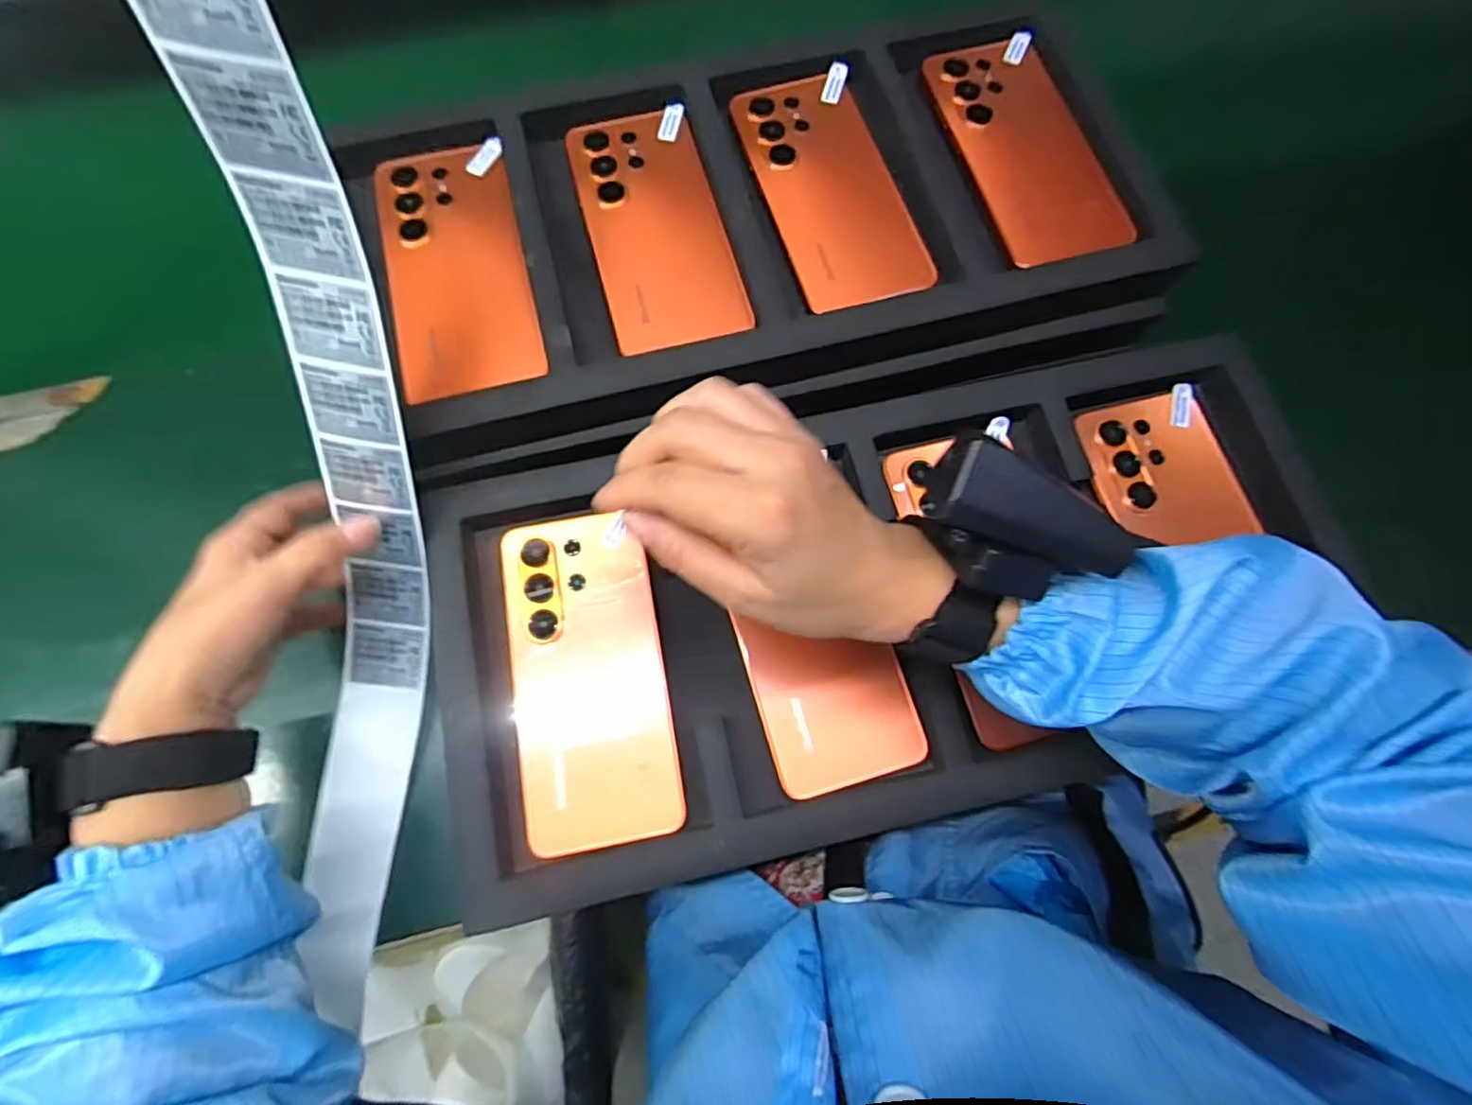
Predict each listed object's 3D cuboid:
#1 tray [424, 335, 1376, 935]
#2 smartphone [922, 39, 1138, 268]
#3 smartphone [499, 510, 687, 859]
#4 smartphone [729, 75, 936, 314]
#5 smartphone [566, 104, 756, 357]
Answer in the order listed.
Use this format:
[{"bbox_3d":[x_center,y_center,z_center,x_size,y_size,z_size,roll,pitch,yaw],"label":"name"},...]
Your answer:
[{"bbox_3d":[0.084,0.024,0.341,0.472,0.030,0.219,-13,73,-4],"label":"tray"},{"bbox_3d":[0.179,-0.248,0.391,0.077,0.007,0.169,-15,73,-5],"label":"smartphone"},{"bbox_3d":[-0.077,0.062,0.334,0.077,0.005,0.167,-11,75,-4],"label":"smartphone"},{"bbox_3d":[0.056,-0.218,0.383,0.075,0.007,0.168,-16,73,-5],"label":"smartphone"},{"bbox_3d":[-0.047,-0.193,0.375,0.076,0.006,0.163,-14,73,-5],"label":"smartphone"}]

